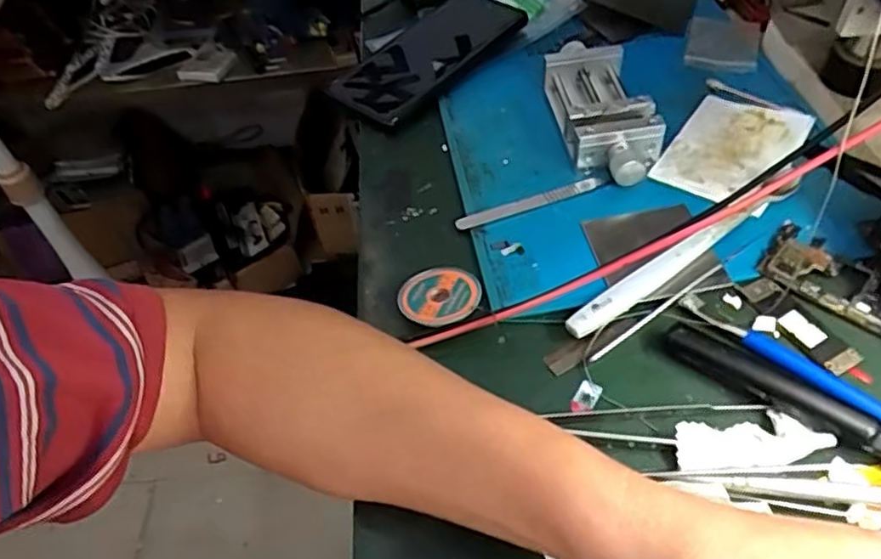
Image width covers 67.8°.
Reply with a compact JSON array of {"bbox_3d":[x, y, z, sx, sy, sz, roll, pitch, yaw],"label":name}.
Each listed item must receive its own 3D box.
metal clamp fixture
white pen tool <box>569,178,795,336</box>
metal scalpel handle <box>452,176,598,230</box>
[{"bbox_3d":[0.110,-0.120,0.452,0.057,0.032,0.131,-7,49,0],"label":"metal clamp fixture"},{"bbox_3d":[0.139,-0.015,0.373,0.170,0.011,0.016,-31,53,-19],"label":"white pen tool"},{"bbox_3d":[0.057,-0.051,0.421,0.100,0.005,0.011,-18,50,-9],"label":"metal scalpel handle"}]

